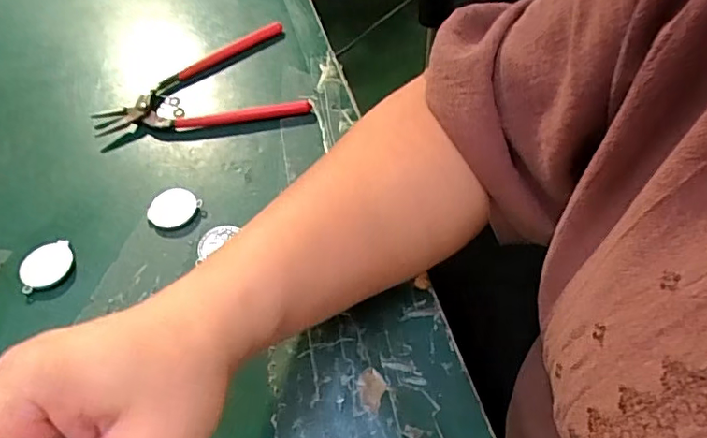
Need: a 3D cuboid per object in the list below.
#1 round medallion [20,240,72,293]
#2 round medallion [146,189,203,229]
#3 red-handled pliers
[{"bbox_3d":[-0.181,0.027,0.323,0.029,0.005,0.028,-19,53,-11],"label":"round medallion"},{"bbox_3d":[-0.113,-0.007,0.346,0.030,0.006,0.028,-2,52,2],"label":"round medallion"},{"bbox_3d":[-0.118,-0.110,0.430,0.153,0.011,0.112,-9,52,-4],"label":"red-handled pliers"}]

